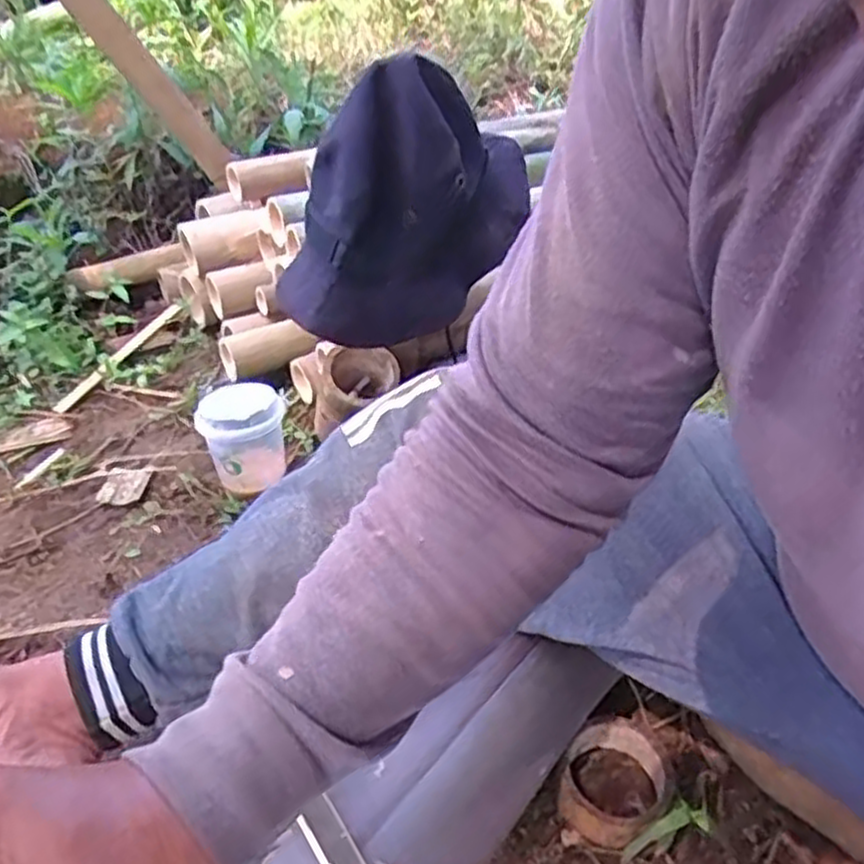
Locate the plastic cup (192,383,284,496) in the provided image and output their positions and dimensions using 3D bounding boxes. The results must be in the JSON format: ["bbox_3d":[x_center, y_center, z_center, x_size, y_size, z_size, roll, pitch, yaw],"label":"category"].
[{"bbox_3d":[-0.191,0.010,0.811,0.086,0.105,0.076,-13,40,-14],"label":"plastic cup"}]

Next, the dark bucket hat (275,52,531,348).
[{"bbox_3d":[-0.018,-0.222,0.731,0.144,0.203,0.278,24,45,29],"label":"dark bucket hat"}]

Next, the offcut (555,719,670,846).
[{"bbox_3d":[0.130,0.251,0.567,0.070,0.034,0.081,13,41,18],"label":"offcut"}]

